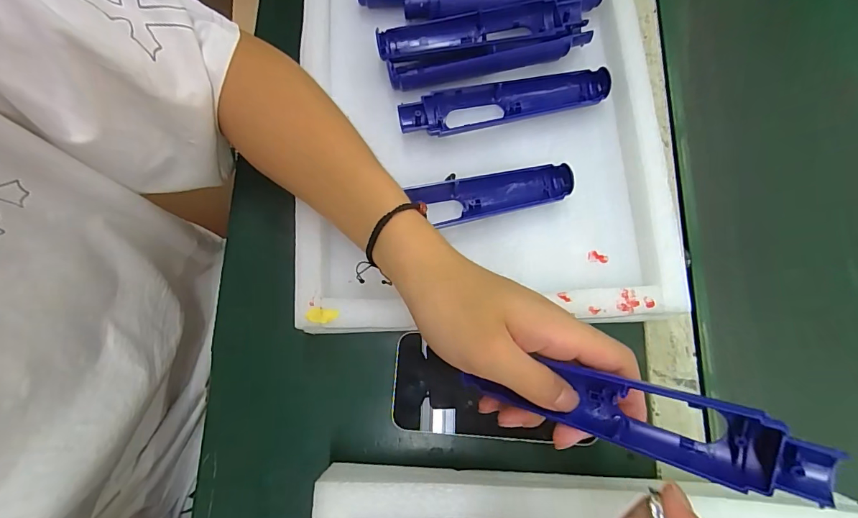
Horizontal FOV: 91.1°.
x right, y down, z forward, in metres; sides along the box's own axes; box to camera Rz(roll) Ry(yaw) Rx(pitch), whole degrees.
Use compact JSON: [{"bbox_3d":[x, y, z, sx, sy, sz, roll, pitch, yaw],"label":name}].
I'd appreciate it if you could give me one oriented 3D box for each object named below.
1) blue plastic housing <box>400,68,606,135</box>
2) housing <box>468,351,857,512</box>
[{"bbox_3d":[0.063,-0.129,0.355,0.174,0.020,0.035,-11,76,-2],"label":"blue plastic housing"},{"bbox_3d":[0.103,0.082,0.225,0.168,0.026,0.037,8,75,28],"label":"housing"}]

